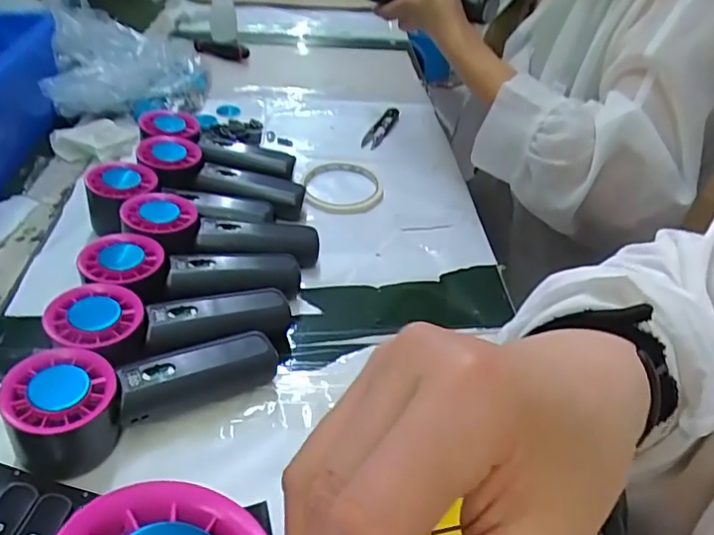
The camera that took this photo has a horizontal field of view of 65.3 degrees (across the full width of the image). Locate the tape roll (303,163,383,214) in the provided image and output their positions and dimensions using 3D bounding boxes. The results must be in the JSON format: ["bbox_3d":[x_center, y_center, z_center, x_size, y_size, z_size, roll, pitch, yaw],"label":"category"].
[{"bbox_3d":[-0.015,-0.088,0.585,0.079,0.009,0.086,3,39,-2],"label":"tape roll"}]

